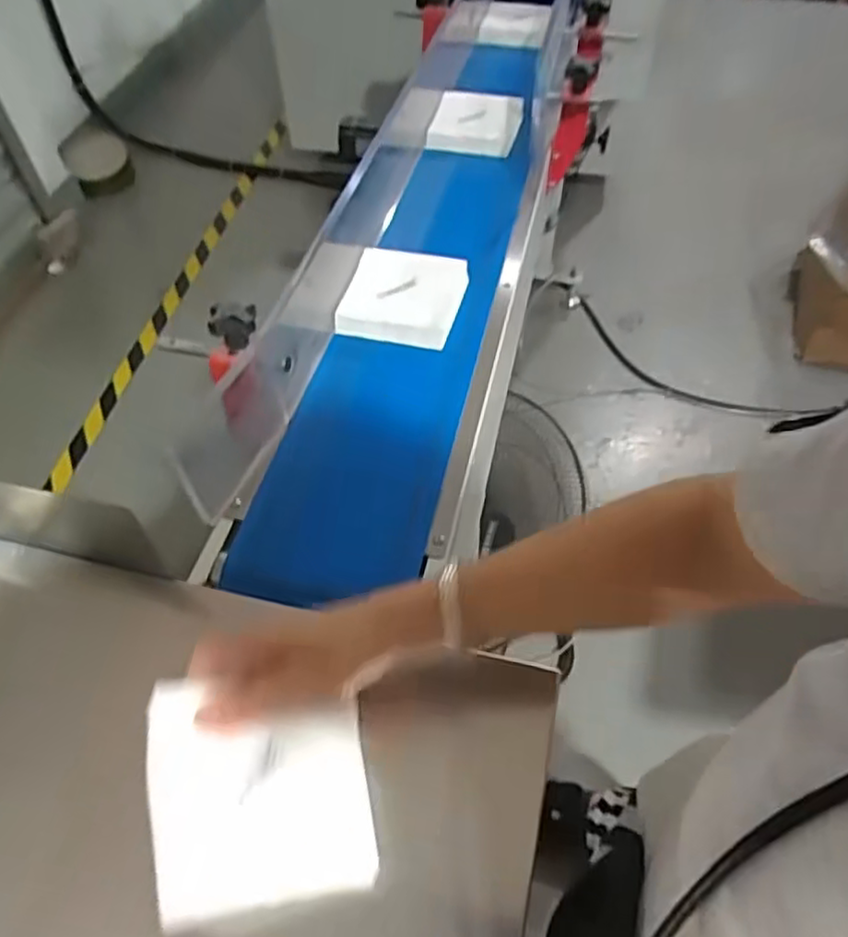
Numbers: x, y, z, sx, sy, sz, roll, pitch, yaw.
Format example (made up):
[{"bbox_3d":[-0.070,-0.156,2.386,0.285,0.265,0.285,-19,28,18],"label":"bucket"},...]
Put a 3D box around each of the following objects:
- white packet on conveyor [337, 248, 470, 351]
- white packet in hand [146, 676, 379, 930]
[{"bbox_3d":[-0.020,-0.182,0.722,0.117,0.033,0.109,11,55,10],"label":"white packet on conveyor"},{"bbox_3d":[-0.093,0.182,0.389,0.118,0.011,0.121,-4,75,-12],"label":"white packet in hand"}]

